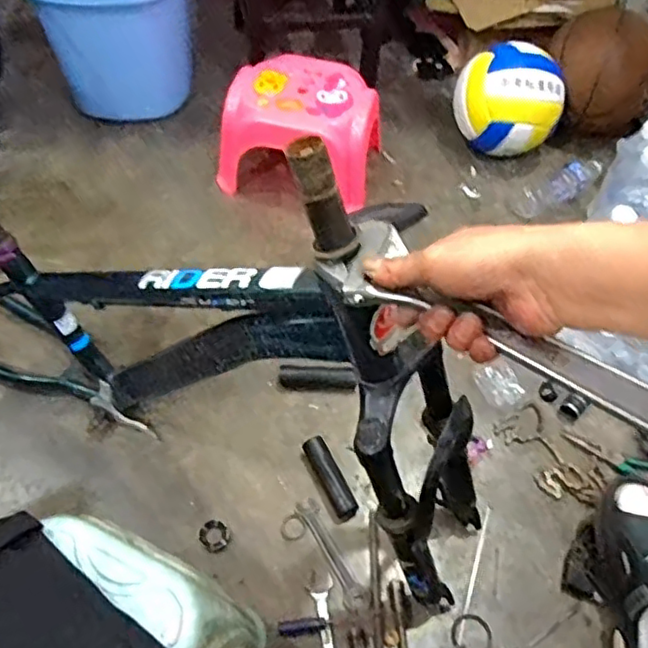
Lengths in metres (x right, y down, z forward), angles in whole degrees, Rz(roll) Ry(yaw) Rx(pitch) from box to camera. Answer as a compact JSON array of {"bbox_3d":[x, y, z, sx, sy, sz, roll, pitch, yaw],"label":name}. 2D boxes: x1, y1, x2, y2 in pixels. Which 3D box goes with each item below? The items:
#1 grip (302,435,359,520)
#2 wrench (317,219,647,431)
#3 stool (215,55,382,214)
[{"bbox_3d":[0.009,0.215,0.882,0.031,0.029,0.123,-20,59,-16],"label":"grip"},{"bbox_3d":[0.114,0.002,0.409,0.271,0.013,0.065,33,60,32],"label":"wrench"},{"bbox_3d":[-0.039,-0.360,1.190,0.285,0.171,0.222,12,56,4],"label":"stool"}]

